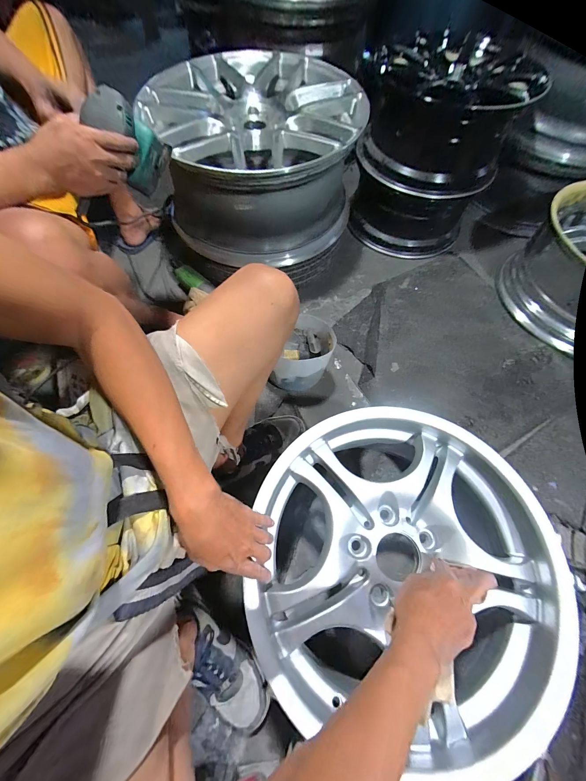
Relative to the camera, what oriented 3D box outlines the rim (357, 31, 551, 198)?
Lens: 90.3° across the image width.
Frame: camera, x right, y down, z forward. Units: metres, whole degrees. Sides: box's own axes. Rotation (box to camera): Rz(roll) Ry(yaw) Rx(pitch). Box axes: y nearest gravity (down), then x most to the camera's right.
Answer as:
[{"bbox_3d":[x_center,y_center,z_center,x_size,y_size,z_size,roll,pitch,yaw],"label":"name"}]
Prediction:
[{"bbox_3d":[0.393,-0.782,0.833,0.381,0.223,0.367,15,66,6],"label":"rim"}]

